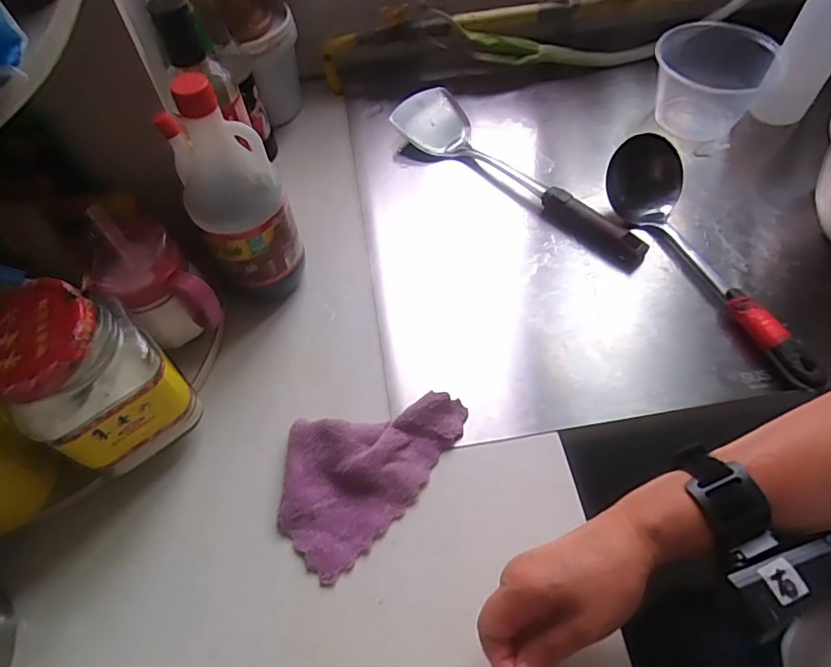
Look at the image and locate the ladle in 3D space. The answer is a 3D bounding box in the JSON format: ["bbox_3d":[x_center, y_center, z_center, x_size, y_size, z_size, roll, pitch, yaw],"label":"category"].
[{"bbox_3d":[0.276,-0.074,0.509,0.089,0.071,0.290,-13,58,-6],"label":"ladle"}]

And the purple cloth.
[{"bbox_3d":[-0.044,0.103,0.437,0.109,0.027,0.169,39,67,24],"label":"purple cloth"}]

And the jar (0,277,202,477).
[{"bbox_3d":[-0.242,0.036,0.389,0.088,0.144,0.092,32,64,21],"label":"jar"}]

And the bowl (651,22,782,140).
[{"bbox_3d":[0.367,-0.324,0.655,0.130,0.088,0.144,23,61,17],"label":"bowl"}]

